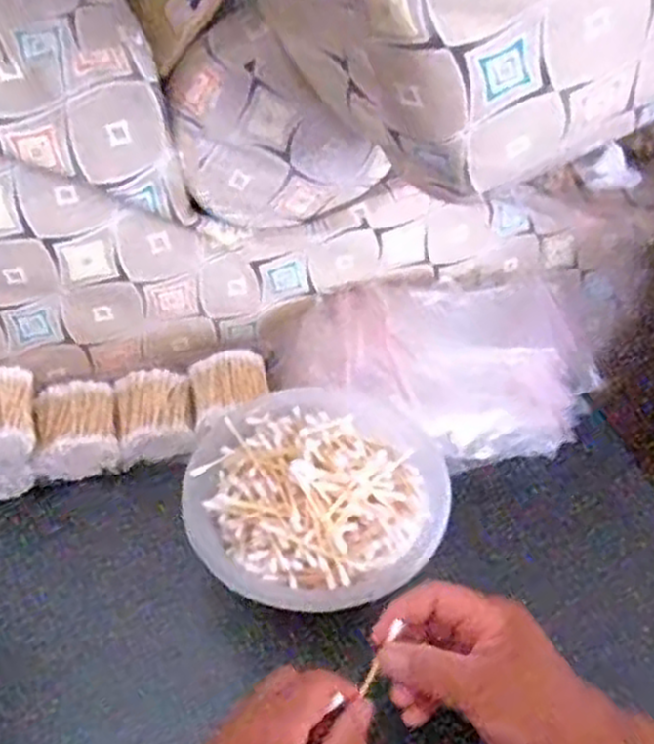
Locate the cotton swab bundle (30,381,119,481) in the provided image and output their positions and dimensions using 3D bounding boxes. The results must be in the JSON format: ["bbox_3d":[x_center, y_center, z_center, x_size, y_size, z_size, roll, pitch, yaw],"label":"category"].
[{"bbox_3d":[-0.188,0.039,0.589,0.058,0.029,0.077,-10,45,-9],"label":"cotton swab bundle"}]

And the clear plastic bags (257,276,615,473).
[{"bbox_3d":[0.089,-0.008,0.620,0.232,0.057,0.171,-14,46,-13],"label":"clear plastic bags"}]

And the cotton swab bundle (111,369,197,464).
[{"bbox_3d":[-0.131,0.035,0.605,0.055,0.035,0.064,-8,45,-7],"label":"cotton swab bundle"}]

